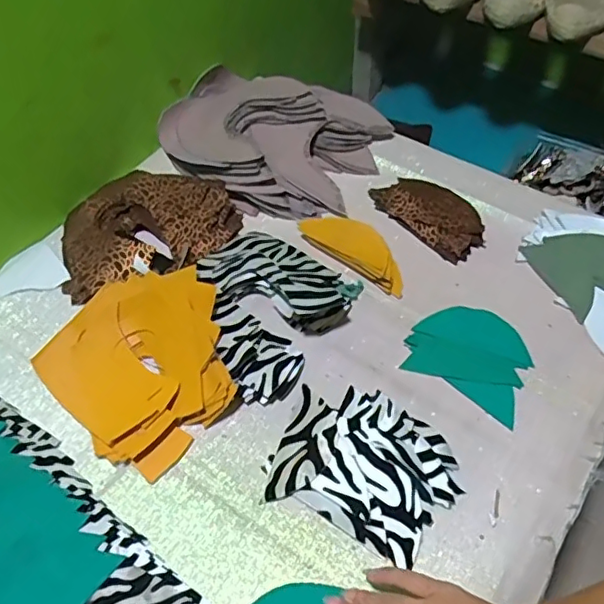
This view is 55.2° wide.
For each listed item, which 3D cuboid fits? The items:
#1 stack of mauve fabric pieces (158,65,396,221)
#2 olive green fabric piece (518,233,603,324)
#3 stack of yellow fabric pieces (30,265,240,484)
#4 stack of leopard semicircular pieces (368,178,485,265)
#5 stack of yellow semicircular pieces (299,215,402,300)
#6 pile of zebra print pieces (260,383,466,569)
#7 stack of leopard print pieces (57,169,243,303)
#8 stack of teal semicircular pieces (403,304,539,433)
[{"bbox_3d":[-0.047,-0.217,0.728,0.273,0.052,0.201,22,56,17],"label":"stack of mauve fabric pieces"},{"bbox_3d":[0.315,-0.028,0.615,0.090,0.013,0.136,-36,62,3],"label":"olive green fabric piece"},{"bbox_3d":[-0.146,0.053,0.553,0.168,0.056,0.174,-37,61,-25],"label":"stack of yellow fabric pieces"},{"bbox_3d":[0.154,-0.107,0.691,0.078,0.023,0.139,-38,61,-25],"label":"stack of leopard semicircular pieces"},{"bbox_3d":[0.064,-0.062,0.657,0.135,0.025,0.060,34,60,24],"label":"stack of yellow semicircular pieces"},{"bbox_3d":[0.054,0.140,0.505,0.152,0.025,0.120,22,56,16],"label":"pile of zebra print pieces"},{"bbox_3d":[-0.189,-0.084,0.666,0.157,0.036,0.202,35,60,24],"label":"stack of leopard print pieces"},{"bbox_3d":[0.171,0.050,0.580,0.118,0.005,0.100,29,58,20],"label":"stack of teal semicircular pieces"}]

